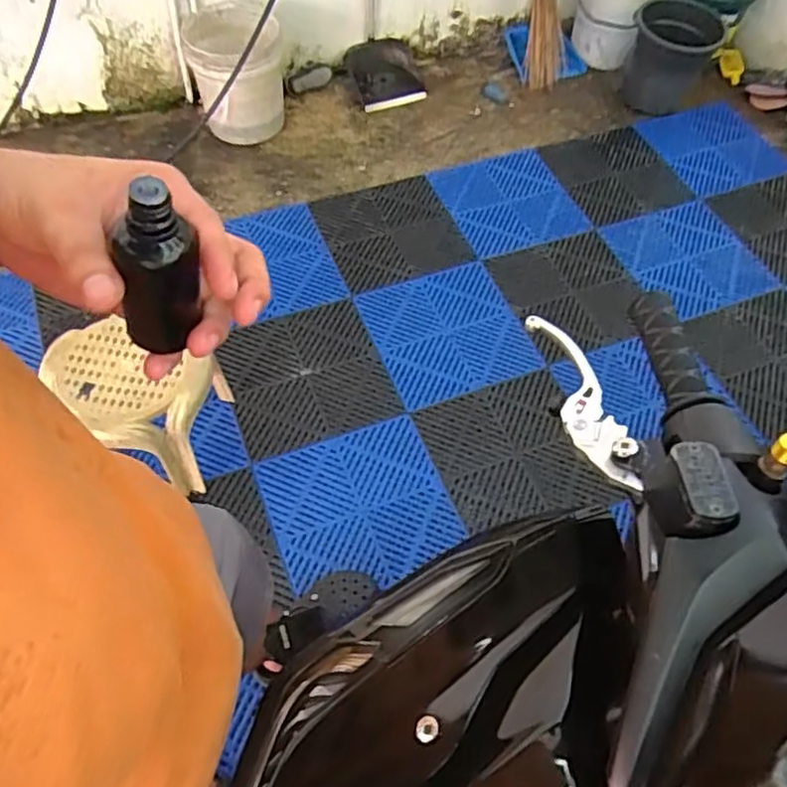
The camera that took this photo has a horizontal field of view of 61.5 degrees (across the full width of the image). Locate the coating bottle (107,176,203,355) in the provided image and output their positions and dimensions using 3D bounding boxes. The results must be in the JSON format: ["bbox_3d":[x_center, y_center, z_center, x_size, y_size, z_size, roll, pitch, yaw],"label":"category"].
[{"bbox_3d":[-0.108,-0.056,0.298,0.031,0.090,0.031,4,57,-10],"label":"coating bottle"}]

